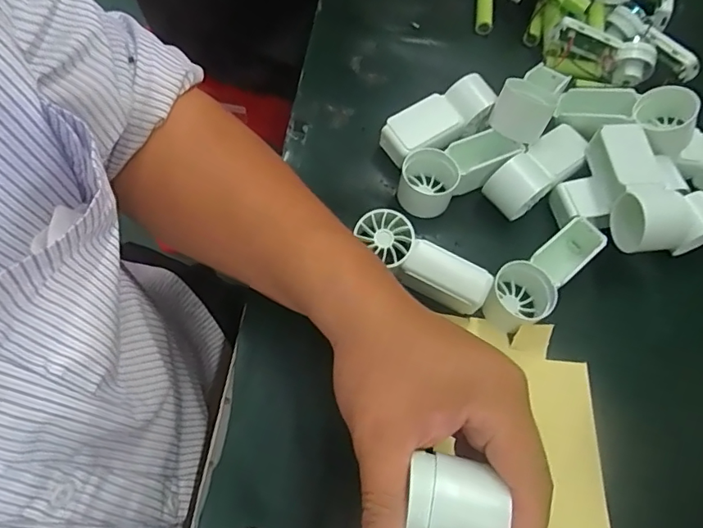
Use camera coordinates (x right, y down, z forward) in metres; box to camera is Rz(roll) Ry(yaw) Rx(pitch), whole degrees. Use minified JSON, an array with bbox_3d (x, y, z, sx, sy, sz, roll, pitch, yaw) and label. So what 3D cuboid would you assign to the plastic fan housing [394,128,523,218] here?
[{"bbox_3d":[0.073,-0.068,0.375,0.088,0.034,0.043,-28,70,-15],"label":"plastic fan housing"}]

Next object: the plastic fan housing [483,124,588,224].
[{"bbox_3d":[0.140,-0.070,0.374,0.086,0.030,0.035,-36,72,-18],"label":"plastic fan housing"}]

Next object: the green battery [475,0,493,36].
[{"bbox_3d":[0.118,-0.228,0.462,0.013,0.018,0.051,5,65,-1],"label":"green battery"}]

